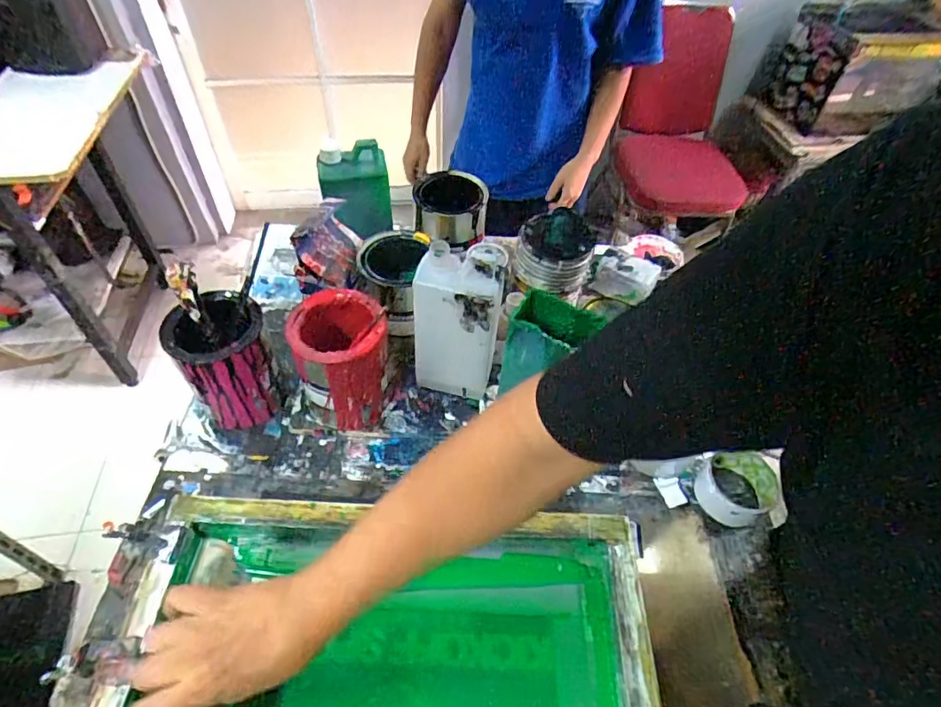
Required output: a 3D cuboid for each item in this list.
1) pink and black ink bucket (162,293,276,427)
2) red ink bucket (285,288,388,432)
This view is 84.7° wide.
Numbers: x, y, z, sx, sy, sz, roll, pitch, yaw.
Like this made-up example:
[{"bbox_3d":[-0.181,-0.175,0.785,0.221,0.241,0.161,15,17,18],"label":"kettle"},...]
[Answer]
[{"bbox_3d":[-0.287,0.009,0.617,0.096,0.135,0.090,2,50,-2],"label":"pink and black ink bucket"},{"bbox_3d":[-0.155,0.015,0.637,0.111,0.156,0.101,2,50,-2],"label":"red ink bucket"}]

